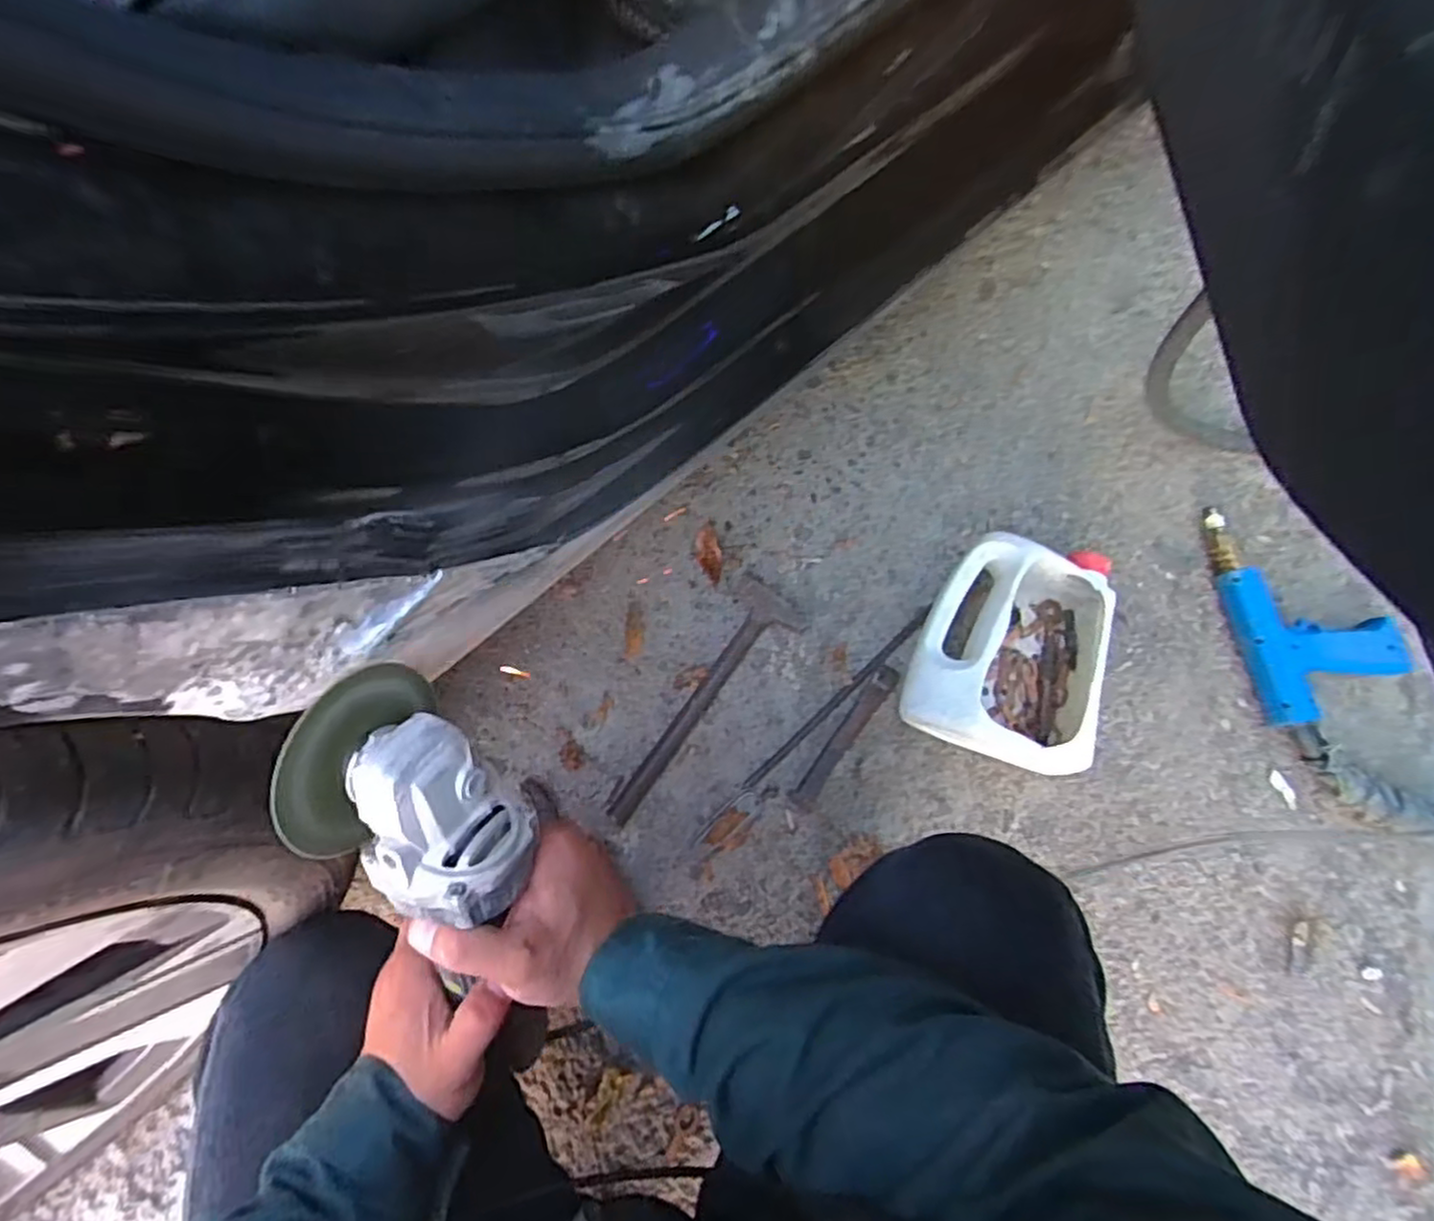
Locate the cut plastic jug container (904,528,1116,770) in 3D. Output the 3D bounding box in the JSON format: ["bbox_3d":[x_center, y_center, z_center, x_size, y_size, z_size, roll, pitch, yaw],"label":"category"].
[{"bbox_3d":[0.307,0.037,0.734,0.178,0.091,0.231,20,74,7],"label":"cut plastic jug container"}]

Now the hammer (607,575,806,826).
[{"bbox_3d":[-0.009,0.098,0.743,0.079,0.024,0.291,30,76,9],"label":"hammer"}]

